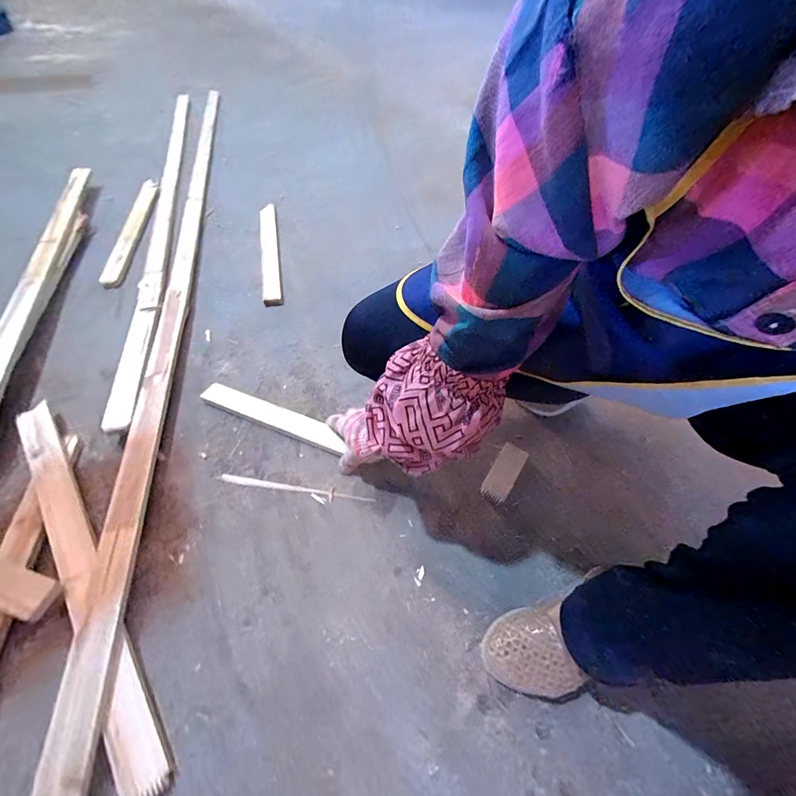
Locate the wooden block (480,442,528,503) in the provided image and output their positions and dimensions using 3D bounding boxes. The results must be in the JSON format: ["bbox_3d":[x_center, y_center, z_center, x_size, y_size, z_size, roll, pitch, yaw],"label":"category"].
[{"bbox_3d":[0.169,0.119,0.566,0.040,0.023,0.097,30,56,18],"label":"wooden block"}]

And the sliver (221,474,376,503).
[{"bbox_3d":[-0.154,0.139,0.537,0.231,0.008,0.018,11,52,3],"label":"sliver"}]

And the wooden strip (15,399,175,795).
[{"bbox_3d":[-0.409,0.200,0.453,0.043,0.025,0.554,-32,61,-26],"label":"wooden strip"}]

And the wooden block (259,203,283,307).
[{"bbox_3d":[-0.334,-0.392,0.923,0.044,0.024,0.445,-9,53,-12],"label":"wooden block"}]

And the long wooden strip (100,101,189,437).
[{"bbox_3d":[-0.690,-0.610,1.054,0.048,0.031,1.740,-11,54,-14],"label":"long wooden strip"}]

